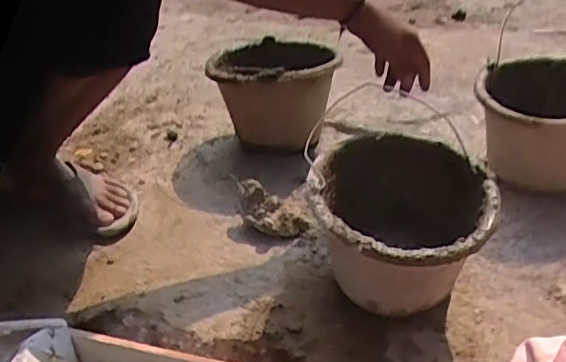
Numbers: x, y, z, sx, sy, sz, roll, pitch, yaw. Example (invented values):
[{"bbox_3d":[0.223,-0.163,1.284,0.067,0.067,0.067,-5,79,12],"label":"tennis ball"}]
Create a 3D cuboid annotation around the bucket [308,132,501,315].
[{"bbox_3d":[0.144,0.068,0.710,0.205,0.167,0.229,-4,35,0],"label":"bucket"}]

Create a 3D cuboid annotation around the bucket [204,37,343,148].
[{"bbox_3d":[-0.015,-0.156,1.016,0.212,0.179,0.207,-3,35,2],"label":"bucket"}]

